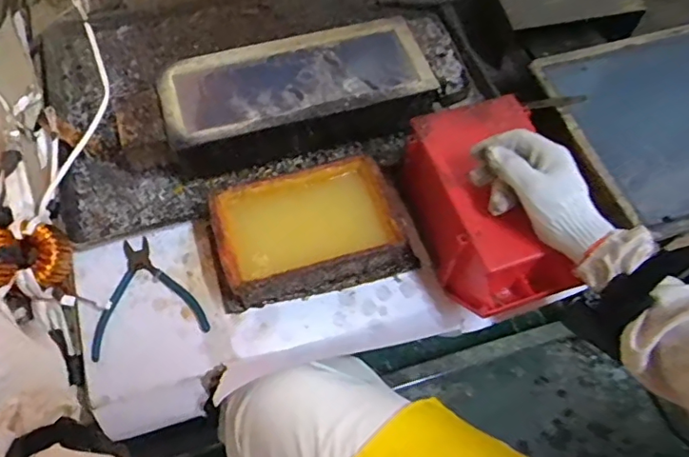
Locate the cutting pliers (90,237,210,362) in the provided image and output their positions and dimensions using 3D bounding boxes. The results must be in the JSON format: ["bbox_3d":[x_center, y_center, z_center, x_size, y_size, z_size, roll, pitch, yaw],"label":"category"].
[{"bbox_3d":[-0.230,0.070,0.627,0.125,0.016,0.135,-13,62,-9],"label":"cutting pliers"}]

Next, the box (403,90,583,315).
[{"bbox_3d":[0.166,-0.021,0.623,0.141,0.107,0.235,-15,62,-10],"label":"box"}]

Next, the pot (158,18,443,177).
[{"bbox_3d":[-0.060,-0.173,0.721,0.338,0.086,0.153,-15,62,-10],"label":"pot"}]

